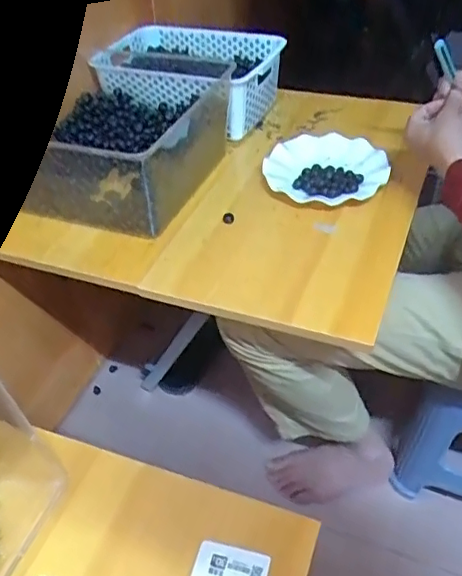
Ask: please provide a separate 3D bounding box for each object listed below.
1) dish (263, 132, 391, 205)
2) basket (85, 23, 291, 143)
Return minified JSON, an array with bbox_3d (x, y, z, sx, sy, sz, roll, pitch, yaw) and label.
[{"bbox_3d":[0.137,-0.173,0.833,0.182,0.037,0.156,25,51,27],"label":"dish"},{"bbox_3d":[-0.070,-0.372,0.981,0.291,0.097,0.217,20,48,20],"label":"basket"}]

